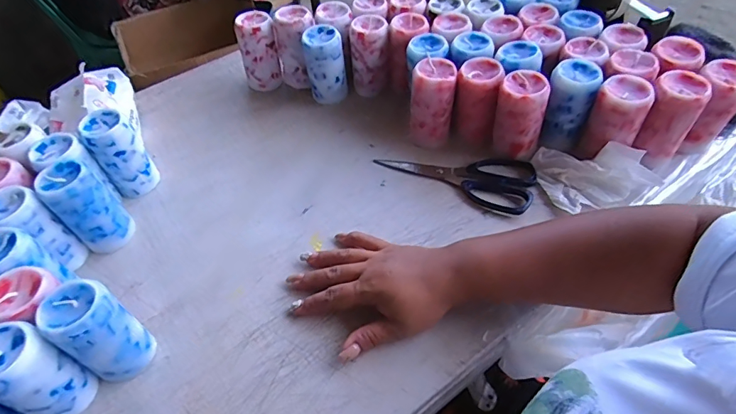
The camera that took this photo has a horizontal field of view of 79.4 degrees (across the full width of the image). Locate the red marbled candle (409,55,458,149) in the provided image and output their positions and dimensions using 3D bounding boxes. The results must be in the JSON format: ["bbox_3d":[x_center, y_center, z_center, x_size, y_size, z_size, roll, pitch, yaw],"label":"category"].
[{"bbox_3d":[0.075,-0.123,0.526,0.048,0.090,0.054,7,53,8],"label":"red marbled candle"}]

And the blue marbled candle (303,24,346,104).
[{"bbox_3d":[-0.058,-0.189,0.593,0.048,0.088,0.045,-11,52,-6],"label":"blue marbled candle"}]

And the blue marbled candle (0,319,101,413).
[{"bbox_3d":[-0.264,0.134,0.352,0.049,0.093,0.050,14,54,13],"label":"blue marbled candle"}]

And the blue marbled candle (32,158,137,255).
[{"bbox_3d":[-0.288,0.000,0.457,0.054,0.094,0.053,-36,59,-23],"label":"blue marbled candle"}]

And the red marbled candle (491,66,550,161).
[{"bbox_3d":[0.170,-0.099,0.497,0.051,0.093,0.042,15,54,14],"label":"red marbled candle"}]

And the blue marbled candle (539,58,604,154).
[{"bbox_3d":[0.226,-0.116,0.505,0.046,0.089,0.051,19,55,17],"label":"blue marbled candle"}]

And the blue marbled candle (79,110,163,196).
[{"bbox_3d":[-0.279,-0.060,0.505,0.046,0.091,0.046,-30,56,-19],"label":"blue marbled candle"}]

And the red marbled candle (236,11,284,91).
[{"bbox_3d":[-0.152,-0.213,0.624,0.050,0.101,0.050,-13,52,-7],"label":"red marbled candle"}]

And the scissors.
[{"bbox_3d":[0.105,-0.048,0.516,0.177,0.009,0.080,24,57,20],"label":"scissors"}]

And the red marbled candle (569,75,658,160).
[{"bbox_3d":[0.262,-0.092,0.480,0.049,0.088,0.046,3,52,5],"label":"red marbled candle"}]

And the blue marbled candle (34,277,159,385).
[{"bbox_3d":[-0.222,0.105,0.371,0.048,0.093,0.051,27,58,22],"label":"blue marbled candle"}]

